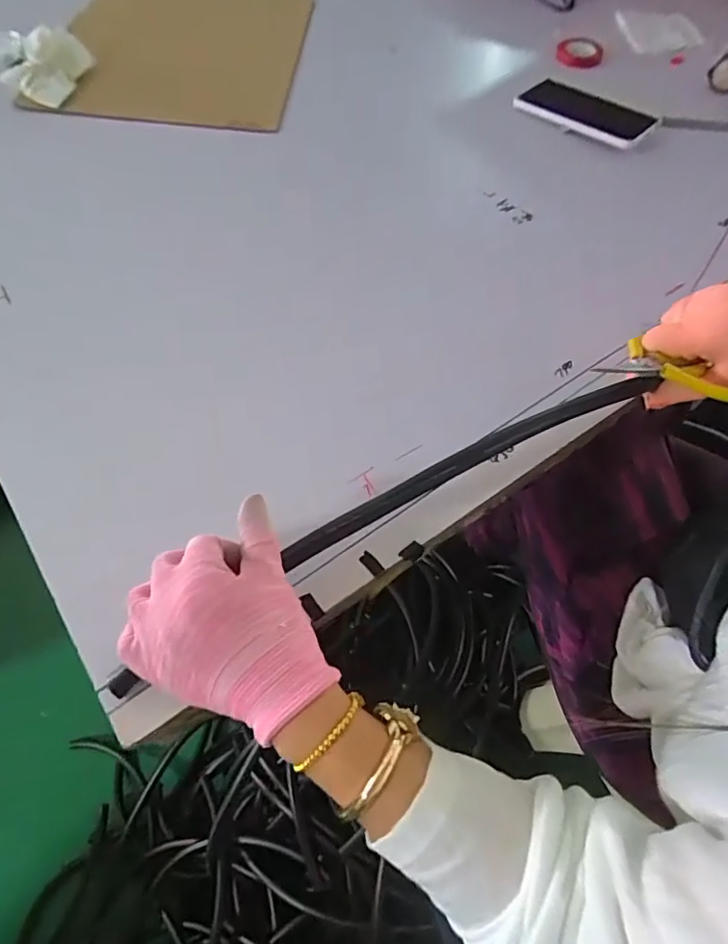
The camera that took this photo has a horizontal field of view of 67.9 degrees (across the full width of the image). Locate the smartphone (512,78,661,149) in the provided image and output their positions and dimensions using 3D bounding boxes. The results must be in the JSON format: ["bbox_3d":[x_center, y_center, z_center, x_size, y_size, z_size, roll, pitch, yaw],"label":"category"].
[{"bbox_3d":[0.270,-0.437,0.654,0.156,0.013,0.079,36,70,22],"label":"smartphone"}]

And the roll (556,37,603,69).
[{"bbox_3d":[0.291,-0.564,0.728,0.060,0.010,0.071,10,61,3],"label":"roll"}]

